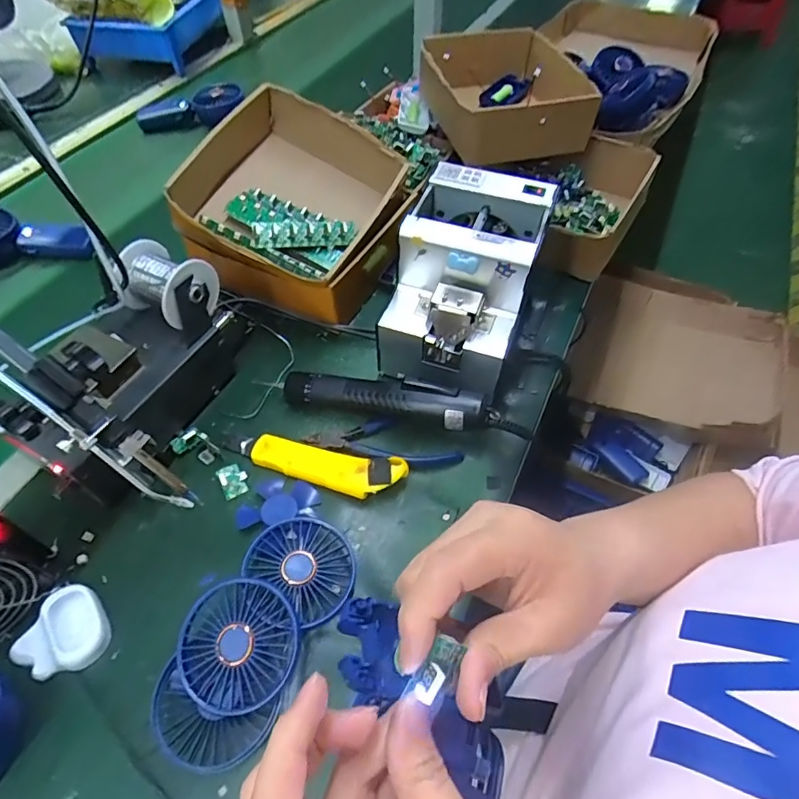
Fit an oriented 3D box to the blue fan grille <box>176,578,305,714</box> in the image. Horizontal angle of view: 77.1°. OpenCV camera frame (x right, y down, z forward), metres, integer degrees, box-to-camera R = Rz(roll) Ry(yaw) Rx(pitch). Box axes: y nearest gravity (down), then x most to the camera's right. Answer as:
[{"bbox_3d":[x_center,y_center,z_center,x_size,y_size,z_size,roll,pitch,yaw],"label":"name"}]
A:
[{"bbox_3d":[-0.116,0.174,0.359,0.082,0.014,0.083,-2,65,3],"label":"blue fan grille"}]

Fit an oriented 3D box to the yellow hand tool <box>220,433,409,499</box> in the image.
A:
[{"bbox_3d":[-0.084,0.059,0.459,0.176,0.022,0.040,10,54,8],"label":"yellow hand tool"}]

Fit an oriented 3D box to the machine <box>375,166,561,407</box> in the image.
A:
[{"bbox_3d":[0.059,-0.104,0.496,0.123,0.151,0.195,14,55,11],"label":"machine"}]

